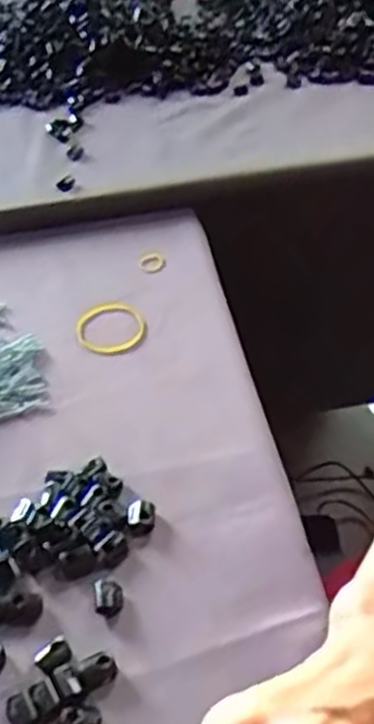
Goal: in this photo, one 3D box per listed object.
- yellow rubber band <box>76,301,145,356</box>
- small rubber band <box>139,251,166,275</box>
[{"bbox_3d":[-0.051,-0.025,0.509,0.045,0.004,0.055,-19,41,-15],"label":"yellow rubber band"},{"bbox_3d":[-0.026,-0.073,0.566,0.019,0.004,0.025,-4,40,2],"label":"small rubber band"}]

